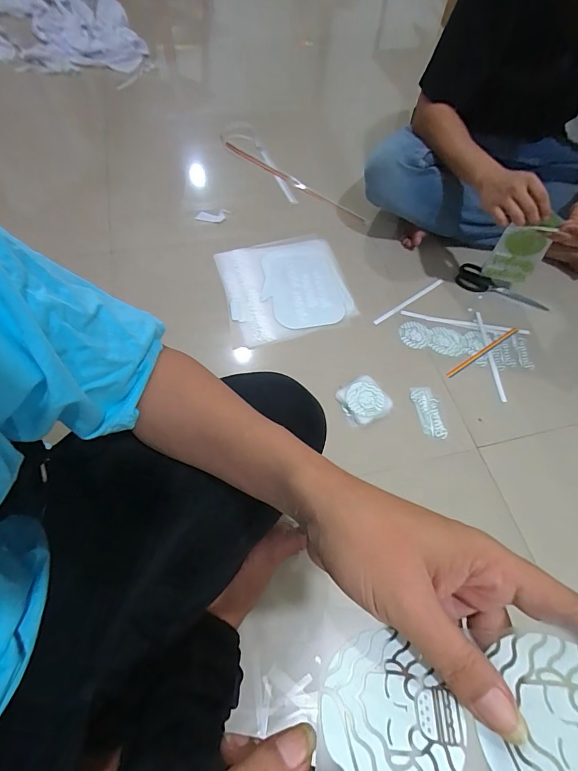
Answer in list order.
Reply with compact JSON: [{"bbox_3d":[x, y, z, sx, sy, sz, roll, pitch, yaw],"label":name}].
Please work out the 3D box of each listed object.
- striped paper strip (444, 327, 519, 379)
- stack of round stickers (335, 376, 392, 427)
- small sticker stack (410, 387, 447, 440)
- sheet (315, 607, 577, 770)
[{"bbox_3d":[0.399,-0.069,0.773,0.208,0.006,0.012,-30,65,-18],"label":"striped paper strip"},{"bbox_3d":[0.137,0.027,0.695,0.088,0.020,0.081,-28,66,-18],"label":"stack of round stickers"},{"bbox_3d":[0.259,0.049,0.699,0.050,0.013,0.104,-4,61,-6],"label":"small sticker stack"},{"bbox_3d":[0.089,0.153,0.172,0.153,0.020,0.074,-6,57,22],"label":"sheet"}]

